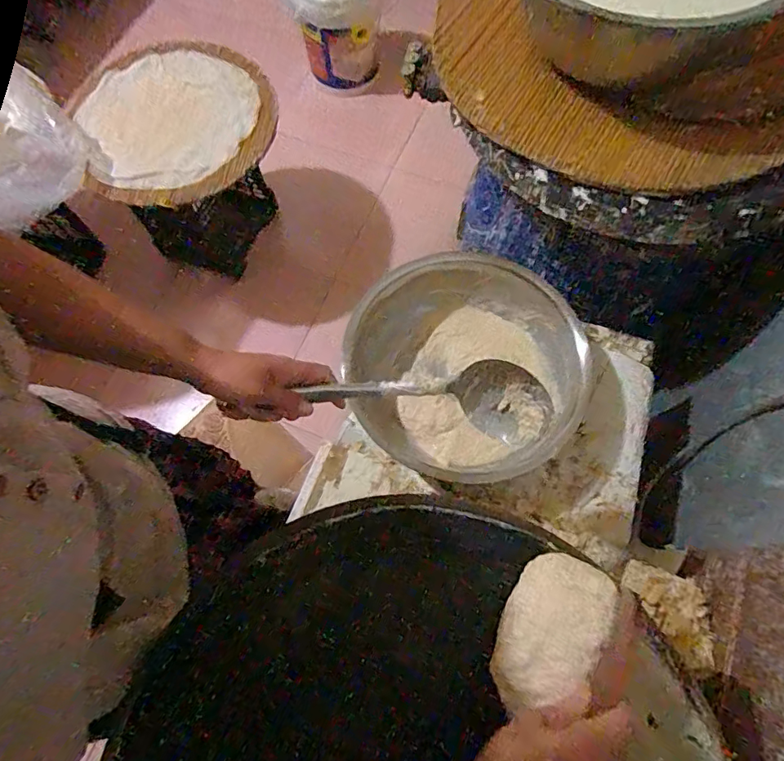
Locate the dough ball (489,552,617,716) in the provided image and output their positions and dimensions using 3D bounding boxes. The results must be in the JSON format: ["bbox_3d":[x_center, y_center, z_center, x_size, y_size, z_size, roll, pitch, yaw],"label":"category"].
[{"bbox_3d":[0.140,0.222,0.429,0.081,0.025,0.133,24,69,40],"label":"dough ball"}]

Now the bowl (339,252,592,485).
[{"bbox_3d":[0.128,-0.034,0.829,0.349,0.141,0.354,0,70,1],"label":"bowl"}]

